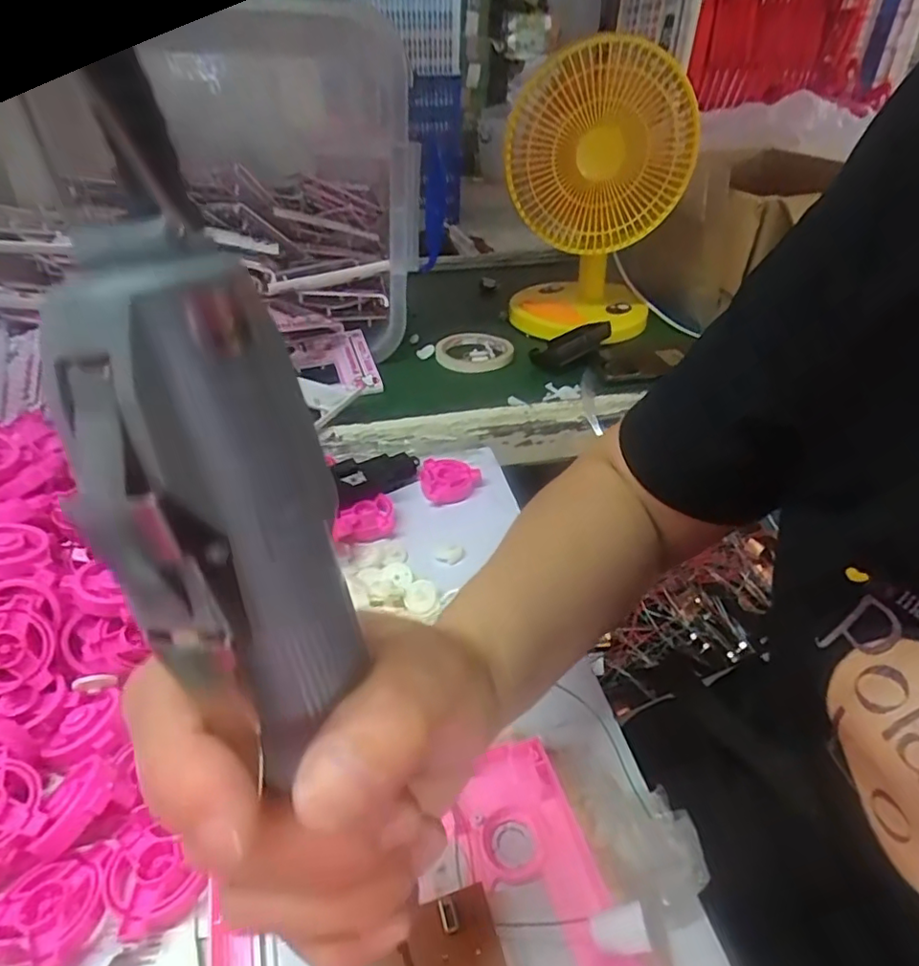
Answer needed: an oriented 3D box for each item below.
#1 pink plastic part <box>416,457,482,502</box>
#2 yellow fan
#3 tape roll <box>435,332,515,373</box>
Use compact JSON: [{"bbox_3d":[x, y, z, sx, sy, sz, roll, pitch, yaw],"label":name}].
[{"bbox_3d":[-0.009,-0.001,0.543,0.054,0.017,0.054,0,37,1],"label":"pink plastic part"},{"bbox_3d":[0.159,-0.361,0.751,0.204,0.300,0.137,0,37,1],"label":"yellow fan"},{"bbox_3d":[0.021,-0.174,0.770,0.098,0.019,0.098,0,37,0],"label":"tape roll"}]

